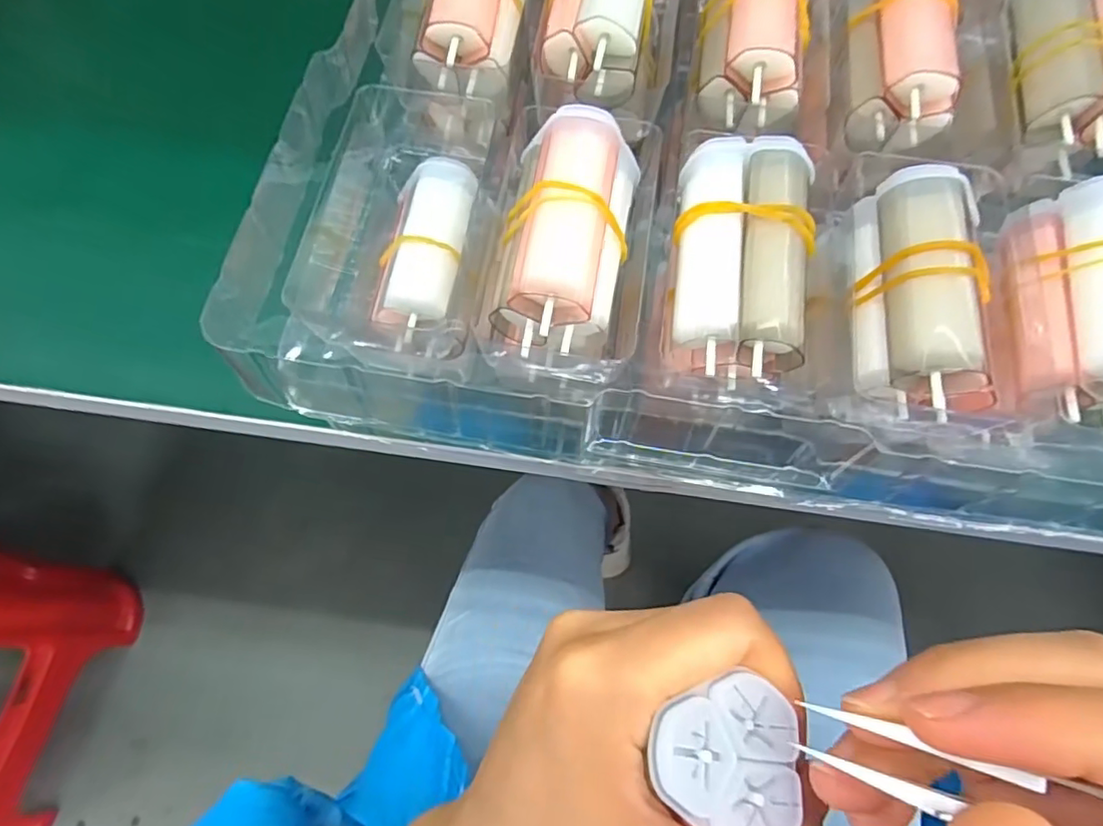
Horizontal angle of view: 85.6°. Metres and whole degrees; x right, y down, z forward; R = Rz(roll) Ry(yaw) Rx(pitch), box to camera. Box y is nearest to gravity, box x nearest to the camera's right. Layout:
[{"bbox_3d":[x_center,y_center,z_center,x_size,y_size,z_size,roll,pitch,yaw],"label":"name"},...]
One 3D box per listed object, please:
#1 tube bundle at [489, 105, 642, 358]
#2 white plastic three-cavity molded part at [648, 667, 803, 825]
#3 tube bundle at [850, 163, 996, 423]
[{"bbox_3d":[0.006,-0.053,0.176,0.034,0.025,0.071,10,69,2],"label":"tube bundle"},{"bbox_3d":[0.042,0.079,0.134,0.035,0.006,0.033,1,69,-1],"label":"white plastic three-cavity molded part"},{"bbox_3d":[0.102,-0.034,0.168,0.025,0.025,0.074,6,69,1],"label":"tube bundle"}]

